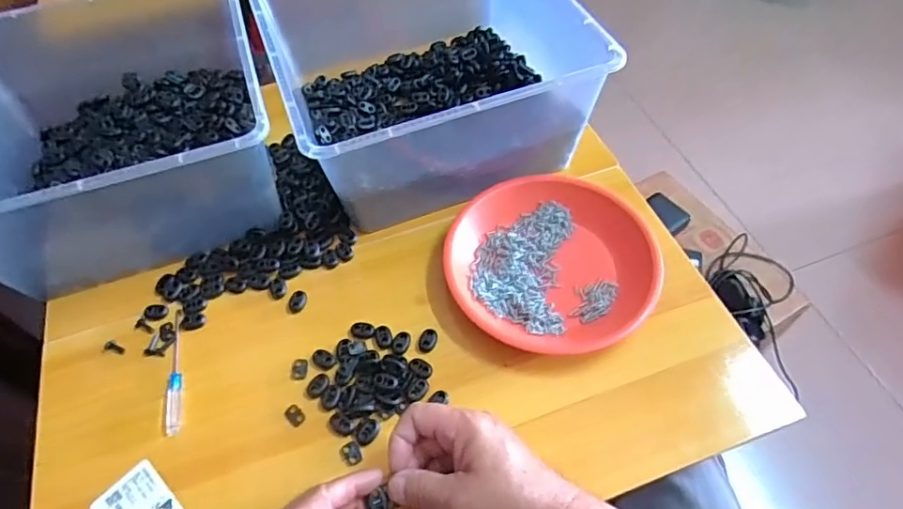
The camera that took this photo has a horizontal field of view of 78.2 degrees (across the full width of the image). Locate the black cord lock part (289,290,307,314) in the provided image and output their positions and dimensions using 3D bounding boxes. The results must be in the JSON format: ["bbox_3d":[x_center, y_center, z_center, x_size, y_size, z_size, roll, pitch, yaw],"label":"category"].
[{"bbox_3d":[-0.143,0.044,0.518,0.015,0.004,0.022,6,55,7],"label":"black cord lock part"}]

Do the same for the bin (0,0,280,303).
[{"bbox_3d":[-0.333,-0.124,0.564,0.292,0.139,0.295,-17,55,-10],"label":"bin"}]

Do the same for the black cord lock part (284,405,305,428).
[{"bbox_3d":[-0.129,0.133,0.458,0.018,0.004,0.013,38,64,26],"label":"black cord lock part"}]

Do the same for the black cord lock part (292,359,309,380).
[{"bbox_3d":[-0.132,0.100,0.484,0.014,0.004,0.020,-6,54,-2],"label":"black cord lock part"}]

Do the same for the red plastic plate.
[{"bbox_3d":[0.089,0.005,0.517,0.175,0.026,0.185,-1,54,2],"label":"red plastic plate"}]

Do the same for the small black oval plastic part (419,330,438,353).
[{"bbox_3d":[-0.021,0.075,0.489,0.015,0.004,0.022,9,55,9],"label":"small black oval plastic part"}]

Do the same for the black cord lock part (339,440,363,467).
[{"bbox_3d":[-0.080,0.158,0.442,0.015,0.004,0.018,-27,57,-16],"label":"black cord lock part"}]

